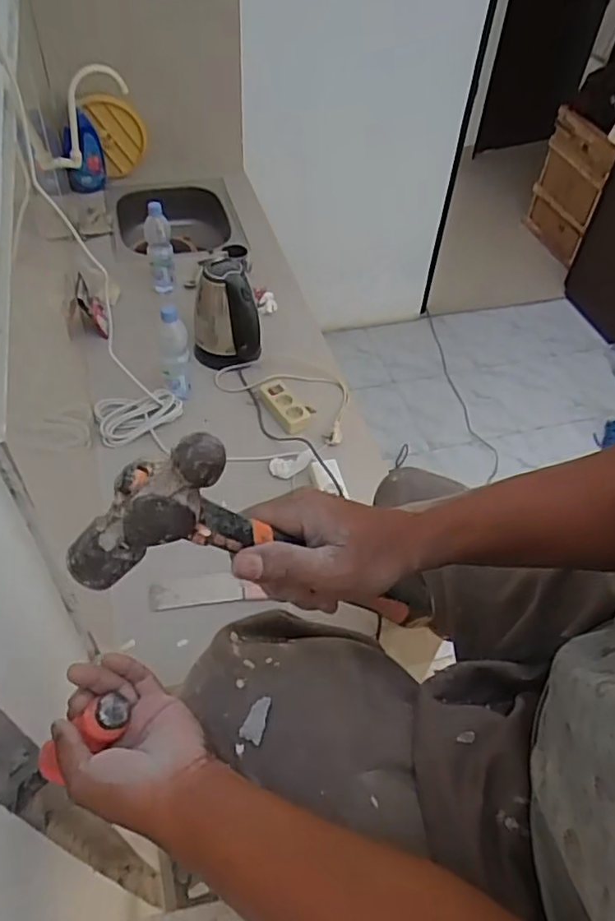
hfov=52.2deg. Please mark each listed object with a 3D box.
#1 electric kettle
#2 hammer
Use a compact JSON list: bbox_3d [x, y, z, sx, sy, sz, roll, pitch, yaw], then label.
[{"bbox_3d":[-0.189,-0.344,1.455,0.152,0.234,0.176,-5,49,-8],"label":"electric kettle"},{"bbox_3d":[-0.006,0.069,0.404,0.268,0.105,0.030,28,34,-39],"label":"hammer"}]

